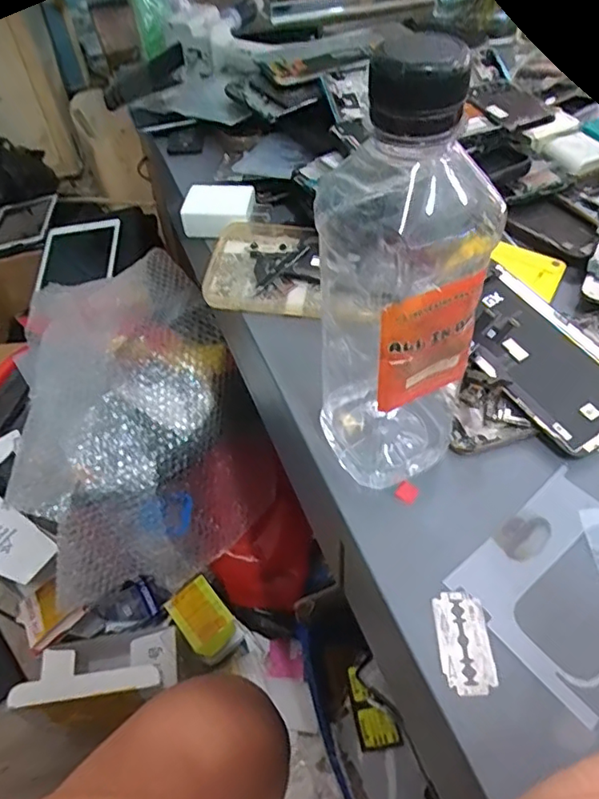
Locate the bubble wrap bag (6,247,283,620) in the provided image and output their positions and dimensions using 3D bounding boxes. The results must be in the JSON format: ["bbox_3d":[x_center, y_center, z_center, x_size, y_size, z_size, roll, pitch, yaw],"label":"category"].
[{"bbox_3d":[-0.253,0.026,0.833,0.314,0.225,0.422,-23,53,-15],"label":"bubble wrap bag"}]

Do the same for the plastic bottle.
[{"bbox_3d":[0.040,-0.036,0.234,0.066,0.198,0.054,1,51,7],"label":"plastic bottle"}]

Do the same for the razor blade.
[{"bbox_3d":[0.072,0.105,0.245,0.022,0.004,0.042,-4,50,3],"label":"razor blade"}]

